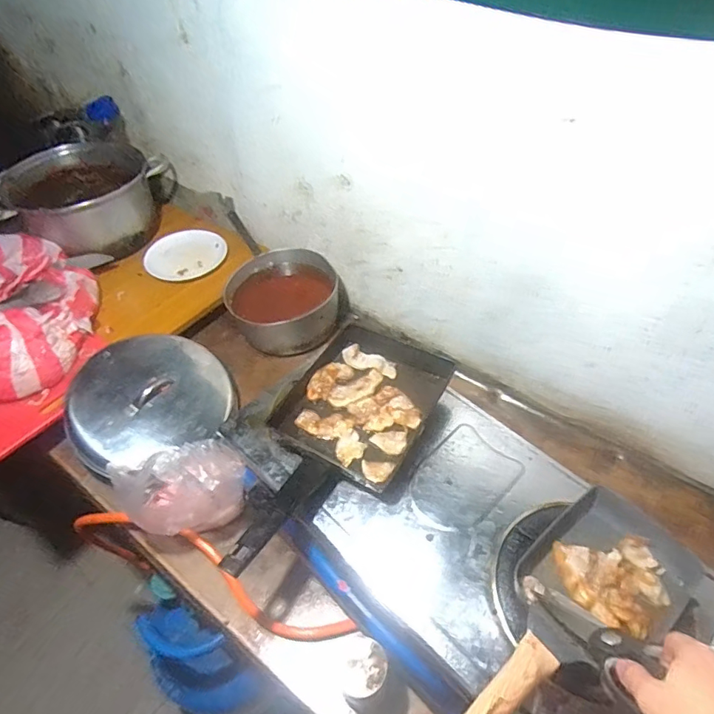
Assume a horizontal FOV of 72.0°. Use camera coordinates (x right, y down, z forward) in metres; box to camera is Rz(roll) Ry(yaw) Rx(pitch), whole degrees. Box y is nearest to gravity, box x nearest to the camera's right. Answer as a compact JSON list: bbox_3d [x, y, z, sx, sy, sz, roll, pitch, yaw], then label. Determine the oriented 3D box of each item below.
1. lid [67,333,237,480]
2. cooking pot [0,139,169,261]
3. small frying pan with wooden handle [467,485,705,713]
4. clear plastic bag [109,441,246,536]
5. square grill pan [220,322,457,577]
[{"bbox_3d":[-0.375,0.075,0.892,0.261,0.038,0.273,10,57,-16],"label":"lid"},{"bbox_3d":[-0.629,-0.364,1.174,0.297,0.176,0.359,35,58,28],"label":"cooking pot"},{"bbox_3d":[0.219,0.301,0.527,0.379,0.064,0.161,-33,55,-25],"label":"small frying pan with wooden handle"},{"bbox_3d":[-0.262,0.185,0.722,0.190,0.187,0.103,-6,48,-4],"label":"clear plastic bag"},{"bbox_3d":[-0.032,0.123,0.740,0.212,0.065,0.445,22,52,20],"label":"square grill pan"}]

